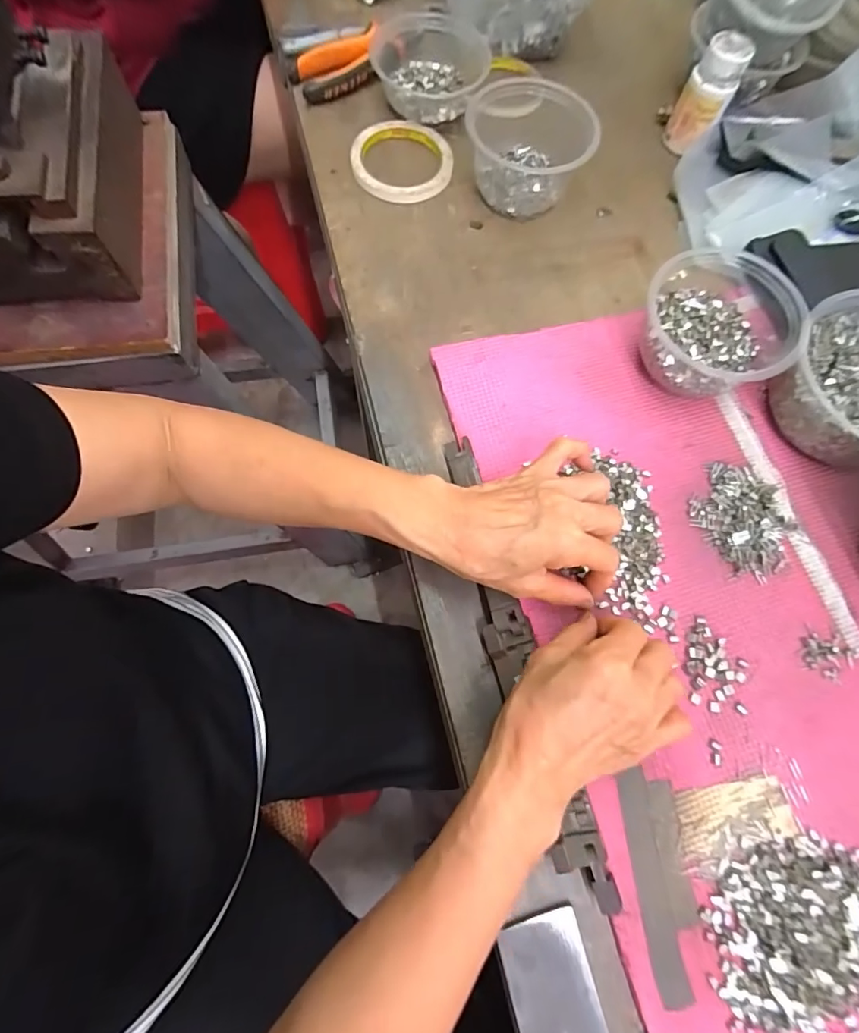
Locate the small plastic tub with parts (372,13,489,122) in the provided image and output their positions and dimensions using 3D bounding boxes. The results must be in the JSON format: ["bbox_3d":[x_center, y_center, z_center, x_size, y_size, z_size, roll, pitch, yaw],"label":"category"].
[{"bbox_3d":[0.000,-0.450,0.482,0.115,0.036,0.115,3,72,0],"label":"small plastic tub with parts"}]

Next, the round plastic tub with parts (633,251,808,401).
[{"bbox_3d":[0.224,-0.147,0.383,0.105,0.070,0.111,0,73,-1],"label":"round plastic tub with parts"}]

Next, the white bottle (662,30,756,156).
[{"bbox_3d":[0.268,-0.407,0.472,0.045,0.083,0.047,27,74,7],"label":"white bottle"}]

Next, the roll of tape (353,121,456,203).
[{"bbox_3d":[-0.027,-0.350,0.474,0.097,0.013,0.095,10,73,2],"label":"roll of tape"}]

